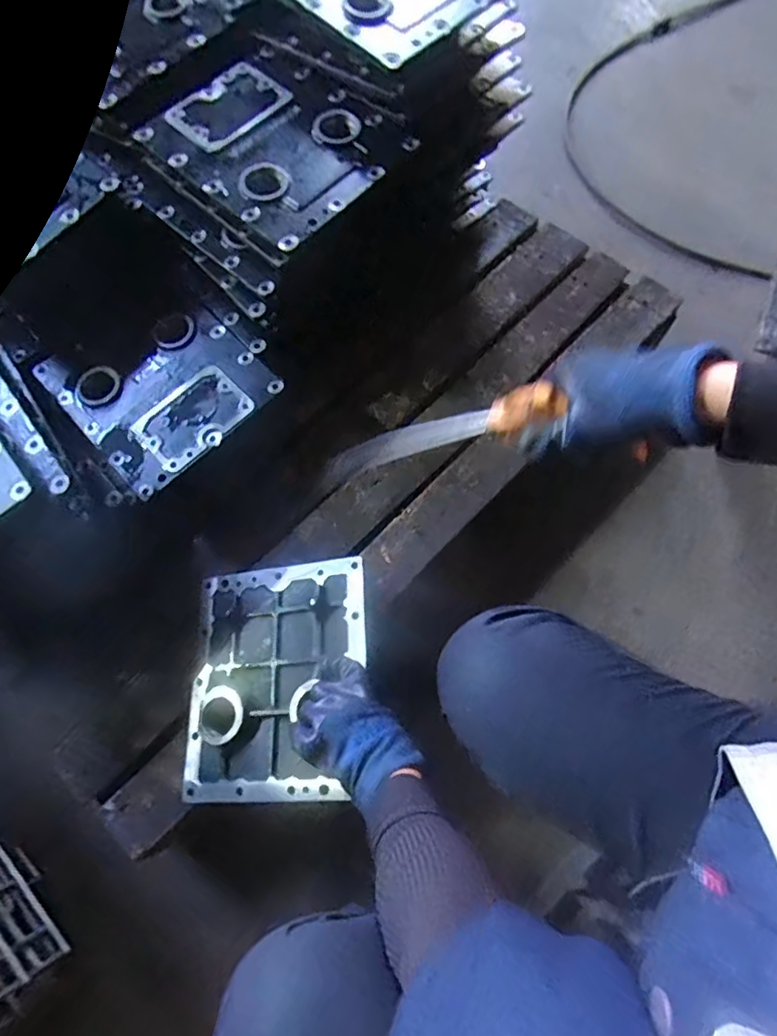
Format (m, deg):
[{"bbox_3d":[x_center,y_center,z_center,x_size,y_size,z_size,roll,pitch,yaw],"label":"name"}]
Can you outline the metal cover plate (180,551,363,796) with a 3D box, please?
[{"bbox_3d":[-0.129,0.174,0.621,0.210,0.014,0.248,-9,66,16],"label":"metal cover plate"}]

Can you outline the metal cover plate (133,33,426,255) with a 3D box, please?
[{"bbox_3d":[-0.134,-0.440,0.645,0.270,0.025,0.227,38,76,14],"label":"metal cover plate"}]

